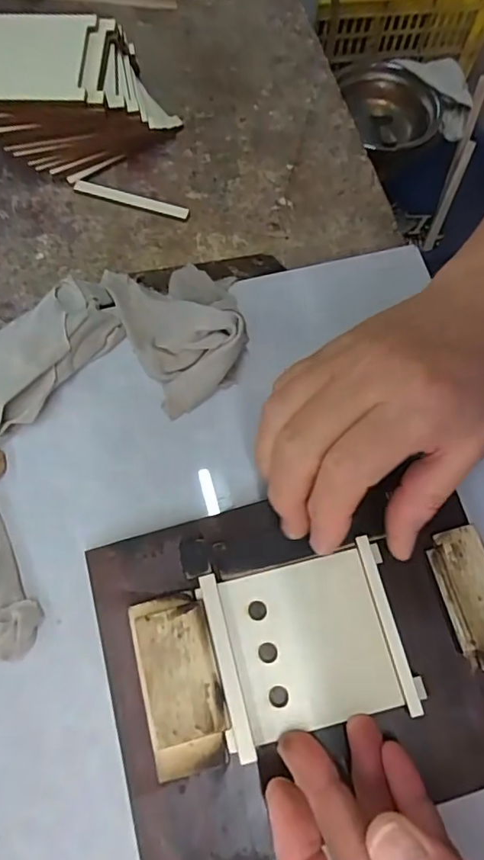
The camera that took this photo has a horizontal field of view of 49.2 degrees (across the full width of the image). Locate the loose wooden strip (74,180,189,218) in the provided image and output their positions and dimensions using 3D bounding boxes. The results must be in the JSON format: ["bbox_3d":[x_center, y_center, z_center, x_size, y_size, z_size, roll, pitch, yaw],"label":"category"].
[{"bbox_3d":[-0.075,-0.156,0.356,0.081,0.006,0.006,17,71,4],"label":"loose wooden strip"}]

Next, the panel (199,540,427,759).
[{"bbox_3d":[0.031,0.098,0.244,0.085,0.006,0.073,-13,70,-6],"label":"panel"}]

